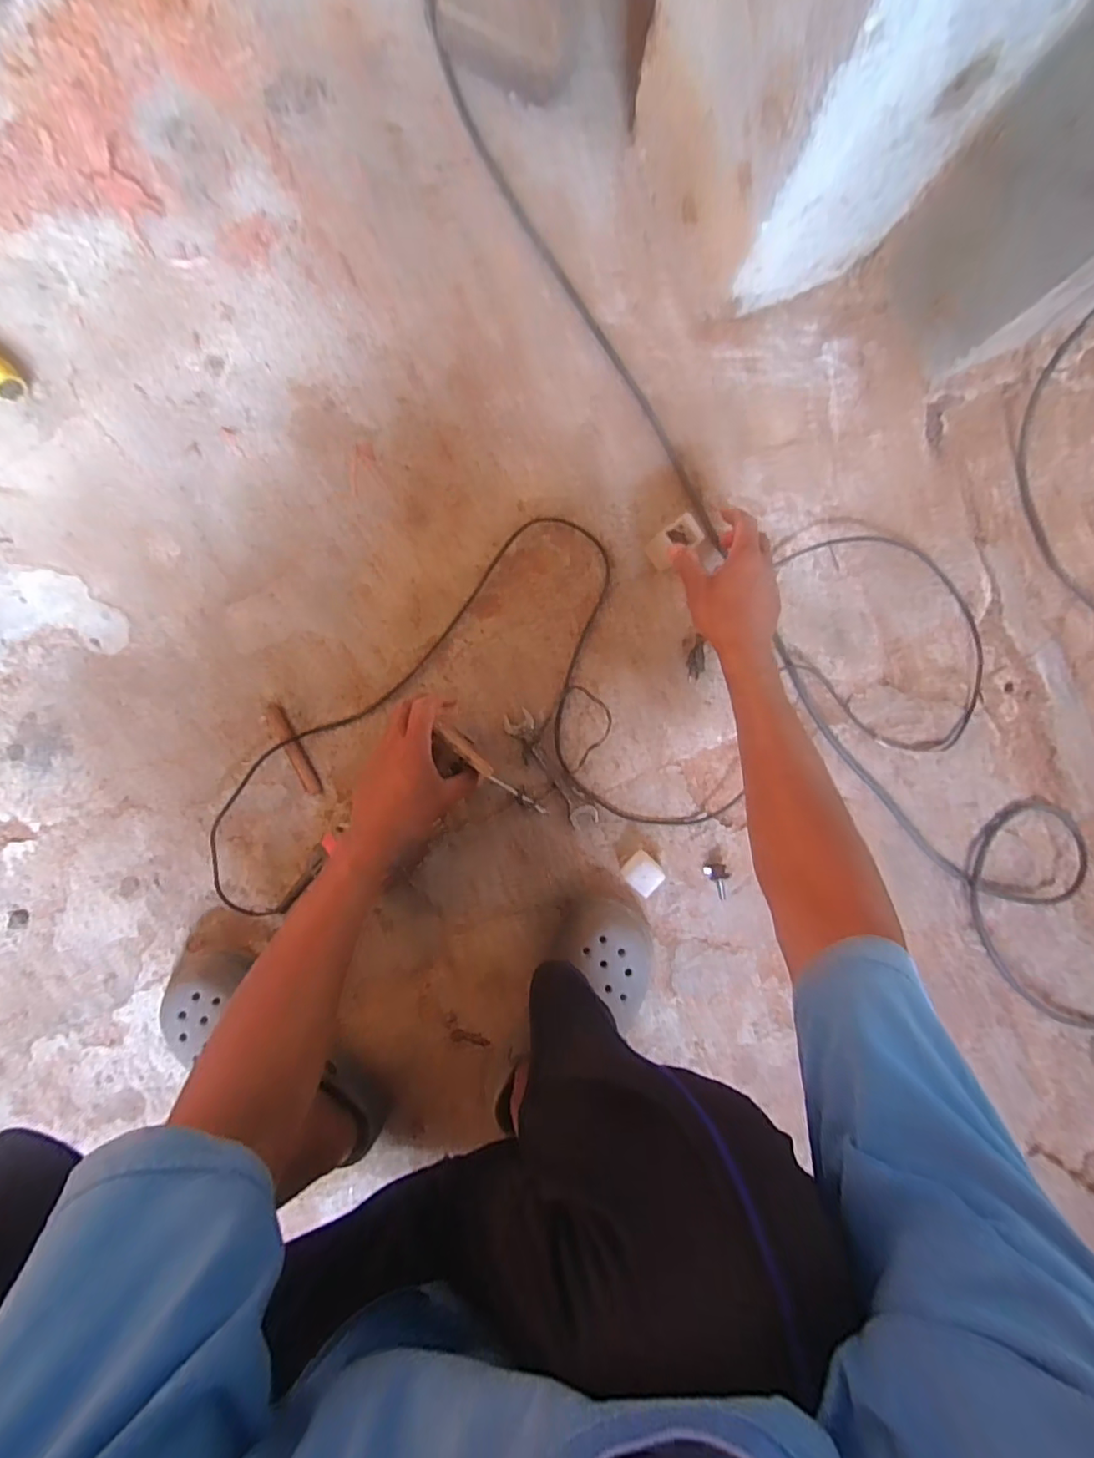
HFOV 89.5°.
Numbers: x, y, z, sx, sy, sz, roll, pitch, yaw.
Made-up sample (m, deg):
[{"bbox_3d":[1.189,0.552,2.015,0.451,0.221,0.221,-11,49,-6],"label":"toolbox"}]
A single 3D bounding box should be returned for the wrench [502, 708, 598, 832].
[{"bbox_3d":[0.005,0.046,0.613,0.030,0.004,0.148,-35,93,-2],"label":"wrench"}]

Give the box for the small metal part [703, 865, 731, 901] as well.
[{"bbox_3d":[0.191,0.173,0.612,0.023,0.022,0.040,-6,92,-3],"label":"small metal part"}]

